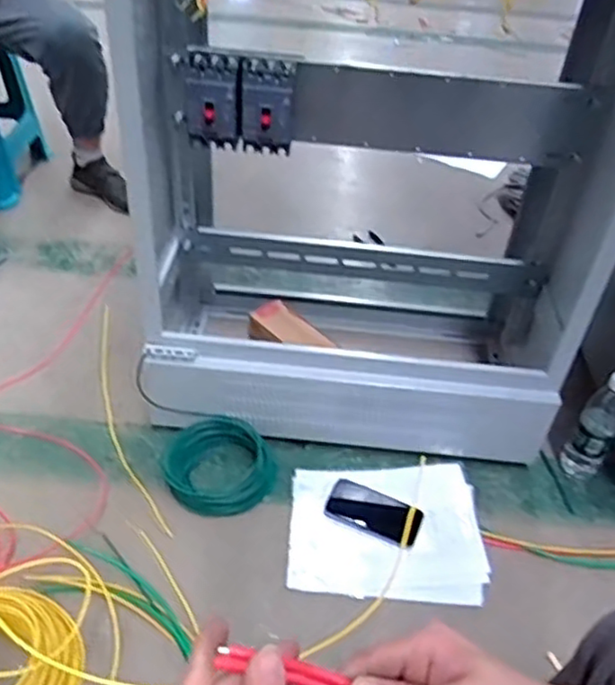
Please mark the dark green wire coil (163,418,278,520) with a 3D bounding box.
[{"bbox_3d":[-0.151,0.208,1.118,0.190,0.060,0.158,5,40,0],"label":"dark green wire coil"}]

